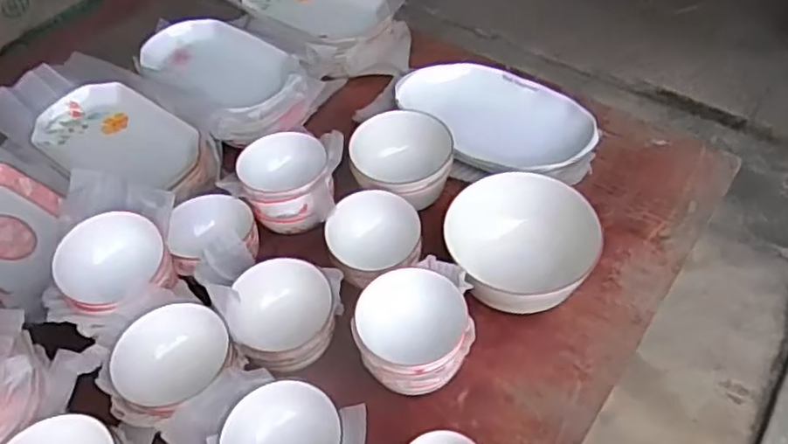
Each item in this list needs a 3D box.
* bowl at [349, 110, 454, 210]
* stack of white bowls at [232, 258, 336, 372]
[{"bbox_3d":[0.008,-0.085,0.931,0.145,0.073,0.131,5,50,7],"label":"bowl"},{"bbox_3d":[-0.127,0.114,0.783,0.109,0.077,0.123,-9,50,-4],"label":"stack of white bowls"}]

